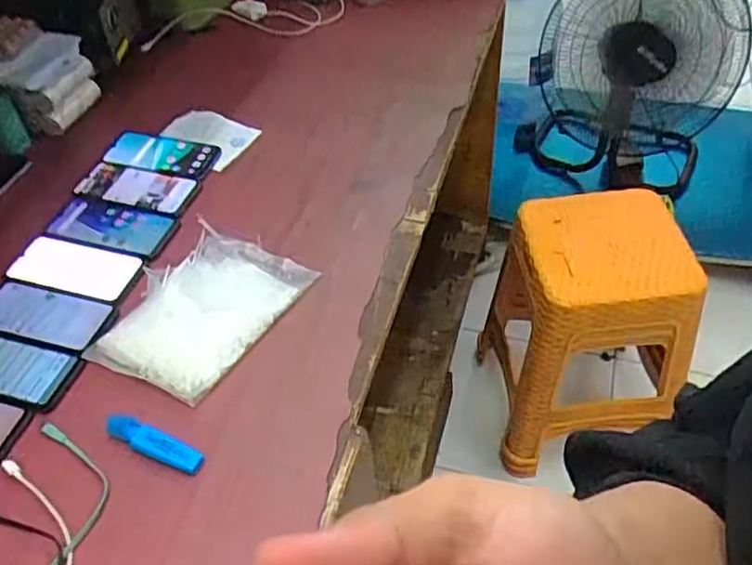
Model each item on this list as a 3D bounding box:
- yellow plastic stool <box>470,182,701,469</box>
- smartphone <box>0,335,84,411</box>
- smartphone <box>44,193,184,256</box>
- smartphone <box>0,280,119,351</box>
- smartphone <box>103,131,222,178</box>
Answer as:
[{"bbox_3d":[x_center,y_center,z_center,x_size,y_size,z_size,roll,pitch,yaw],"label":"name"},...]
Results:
[{"bbox_3d":[0.414,0.089,1.398,0.325,0.490,0.362,-6,47,-2],"label":"yellow plastic stool"},{"bbox_3d":[-0.418,0.094,0.772,0.171,0.015,0.074,13,49,12],"label":"smartphone"},{"bbox_3d":[-0.354,-0.081,0.921,0.177,0.006,0.083,15,50,14],"label":"smartphone"},{"bbox_3d":[-0.397,0.038,0.821,0.180,0.010,0.077,9,48,16],"label":"smartphone"},{"bbox_3d":[-0.321,-0.195,1.027,0.174,0.007,0.079,14,50,13],"label":"smartphone"}]

